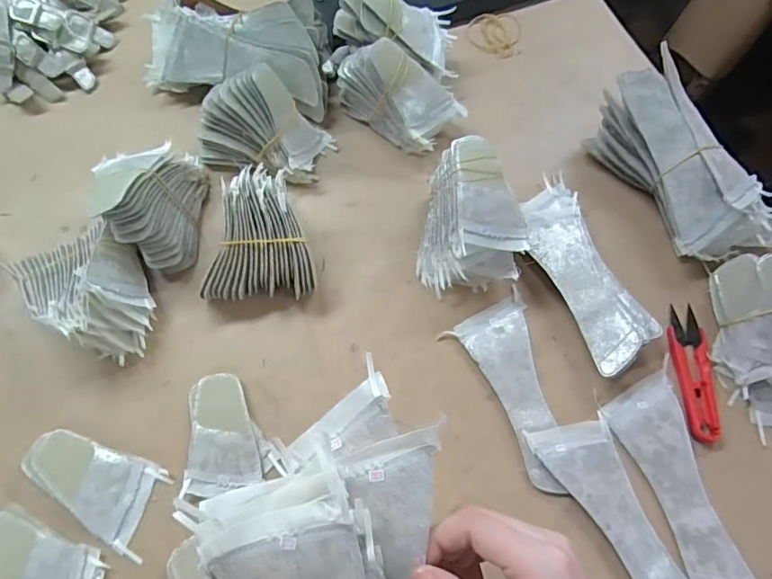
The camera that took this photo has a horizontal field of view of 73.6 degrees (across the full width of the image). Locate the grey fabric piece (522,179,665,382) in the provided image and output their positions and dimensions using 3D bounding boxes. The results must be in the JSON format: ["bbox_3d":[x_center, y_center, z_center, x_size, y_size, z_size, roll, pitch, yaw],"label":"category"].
[{"bbox_3d":[0.172,-0.021,0.456,0.063,0.033,0.188,-16,70,-8],"label":"grey fabric piece"}]

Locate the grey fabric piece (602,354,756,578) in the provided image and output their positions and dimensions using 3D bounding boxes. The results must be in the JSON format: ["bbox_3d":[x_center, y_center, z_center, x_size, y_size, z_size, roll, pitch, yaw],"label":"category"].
[{"bbox_3d":[0.224,0.147,0.397,0.060,0.020,0.166,-10,69,-6],"label":"grey fabric piece"}]

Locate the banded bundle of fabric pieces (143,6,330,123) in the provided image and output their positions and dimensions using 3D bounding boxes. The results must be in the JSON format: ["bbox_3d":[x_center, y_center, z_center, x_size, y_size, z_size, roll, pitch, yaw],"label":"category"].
[{"bbox_3d":[-0.150,-0.234,0.520,0.185,0.067,0.087,8,68,1],"label":"banded bundle of fabric pieces"}]

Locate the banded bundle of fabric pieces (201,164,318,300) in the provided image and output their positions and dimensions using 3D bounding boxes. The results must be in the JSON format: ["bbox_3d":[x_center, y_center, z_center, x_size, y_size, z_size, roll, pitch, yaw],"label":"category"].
[{"bbox_3d":[-0.112,-0.045,0.448,0.092,0.060,0.103,-5,69,-4],"label":"banded bundle of fabric pieces"}]

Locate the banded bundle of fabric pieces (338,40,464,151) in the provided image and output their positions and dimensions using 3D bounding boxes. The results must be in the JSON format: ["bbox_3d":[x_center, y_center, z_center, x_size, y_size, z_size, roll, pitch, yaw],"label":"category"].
[{"bbox_3d":[0.012,-0.197,0.501,0.121,0.080,0.063,39,72,12],"label":"banded bundle of fabric pieces"}]

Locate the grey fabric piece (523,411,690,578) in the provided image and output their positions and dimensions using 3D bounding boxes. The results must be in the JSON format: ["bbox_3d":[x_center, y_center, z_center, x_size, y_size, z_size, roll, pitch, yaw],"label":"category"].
[{"bbox_3d":[0.174,0.179,0.388,0.063,0.014,0.163,-20,71,-9],"label":"grey fabric piece"}]

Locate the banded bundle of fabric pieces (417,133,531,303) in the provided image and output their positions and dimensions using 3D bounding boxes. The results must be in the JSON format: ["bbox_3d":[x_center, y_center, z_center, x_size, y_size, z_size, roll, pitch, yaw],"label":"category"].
[{"bbox_3d":[0.071,-0.061,0.450,0.084,0.079,0.112,-5,69,-4],"label":"banded bundle of fabric pieces"}]

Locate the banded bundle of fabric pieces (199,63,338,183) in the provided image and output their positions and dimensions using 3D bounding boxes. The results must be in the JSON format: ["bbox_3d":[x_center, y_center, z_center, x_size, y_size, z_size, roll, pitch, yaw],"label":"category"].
[{"bbox_3d":[-0.115,-0.155,0.482,0.111,0.079,0.083,23,69,7],"label":"banded bundle of fabric pieces"}]

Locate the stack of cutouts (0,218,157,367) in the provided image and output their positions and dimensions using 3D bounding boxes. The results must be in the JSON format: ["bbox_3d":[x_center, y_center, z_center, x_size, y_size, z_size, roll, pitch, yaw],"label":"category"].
[{"bbox_3d":[-0.238,0.001,0.421,0.082,0.066,0.111,-36,74,-15],"label":"stack of cutouts"}]

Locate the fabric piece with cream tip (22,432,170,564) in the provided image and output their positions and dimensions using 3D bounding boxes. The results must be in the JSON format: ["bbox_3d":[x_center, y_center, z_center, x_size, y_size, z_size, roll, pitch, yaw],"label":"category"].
[{"bbox_3d":[-0.227,0.149,0.391,0.111,0.008,0.062,21,69,6],"label":"fabric piece with cream tip"}]

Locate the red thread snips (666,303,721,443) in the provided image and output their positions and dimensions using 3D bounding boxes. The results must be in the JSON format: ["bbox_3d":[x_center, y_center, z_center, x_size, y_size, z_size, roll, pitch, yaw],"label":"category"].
[{"bbox_3d":[0.260,0.068,0.434,0.030,0.013,0.113,1,69,-2],"label":"red thread snips"}]

